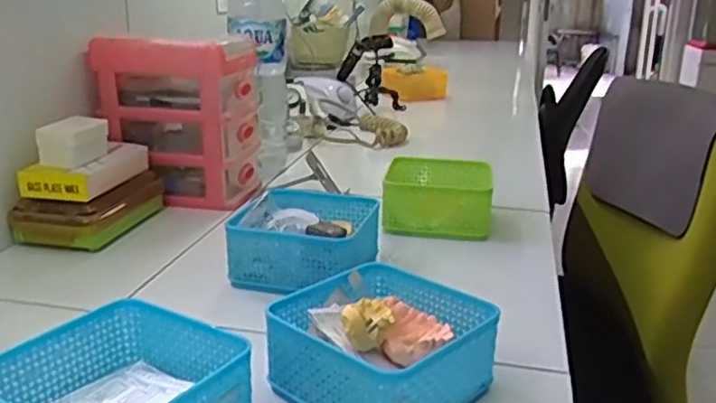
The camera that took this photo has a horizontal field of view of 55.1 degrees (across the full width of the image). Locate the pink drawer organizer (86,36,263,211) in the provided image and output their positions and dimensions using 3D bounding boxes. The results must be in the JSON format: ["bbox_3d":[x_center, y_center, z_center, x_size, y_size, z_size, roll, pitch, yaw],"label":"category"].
[{"bbox_3d":[-0.237,-0.114,0.934,0.185,0.205,0.145,4,19,8],"label":"pink drawer organizer"}]

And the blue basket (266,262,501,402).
[{"bbox_3d":[0.017,0.103,0.506,0.133,0.052,0.130,17,24,40],"label":"blue basket"}]

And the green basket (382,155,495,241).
[{"bbox_3d":[0.100,-0.007,0.857,0.128,0.061,0.124,3,19,6],"label":"green basket"}]

